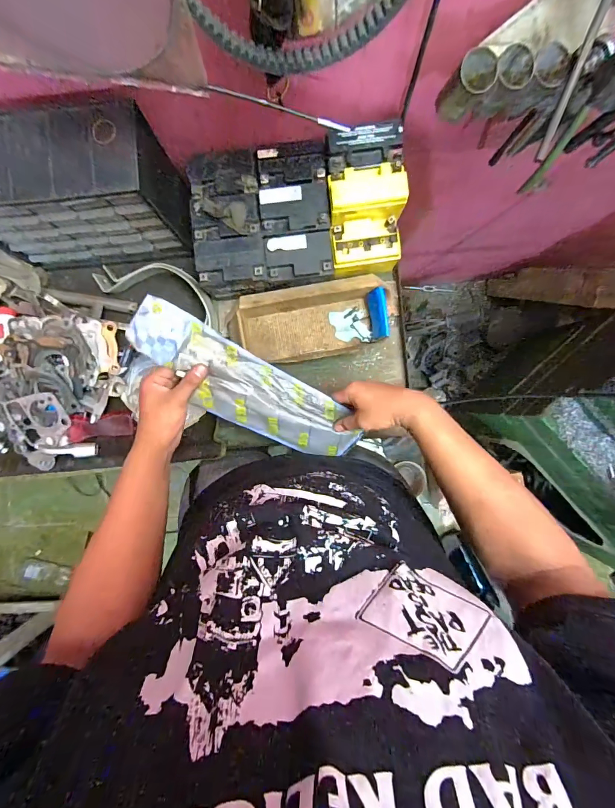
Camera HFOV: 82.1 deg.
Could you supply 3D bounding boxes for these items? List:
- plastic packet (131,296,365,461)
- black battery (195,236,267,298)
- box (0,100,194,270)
[{"bbox_3d":[-0.081,-0.018,0.516,0.349,0.042,0.101,33,90,-18],"label":"plastic packet"},{"bbox_3d":[-0.125,-0.231,0.620,0.114,0.099,0.077,-7,90,1],"label":"black battery"},{"bbox_3d":[-0.359,-0.322,0.549,0.297,0.195,0.118,-6,90,1],"label":"box"}]

